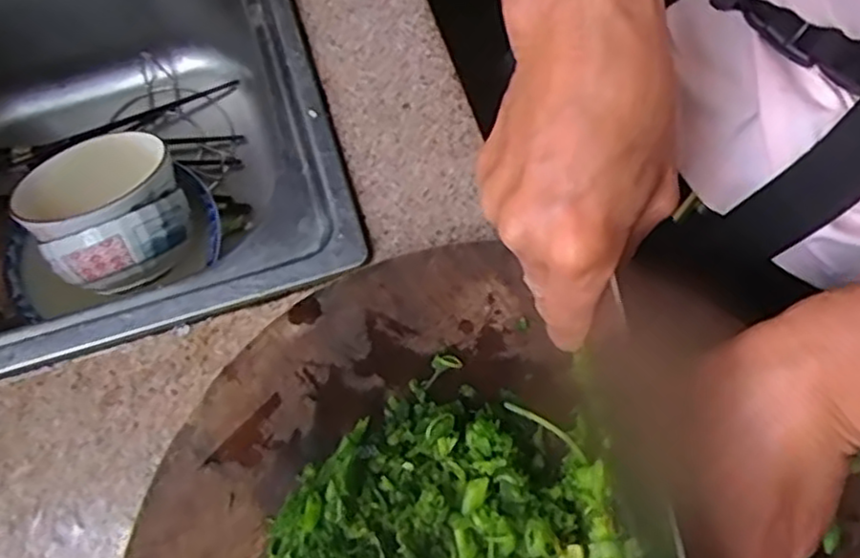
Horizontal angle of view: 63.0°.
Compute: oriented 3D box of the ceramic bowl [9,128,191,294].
[{"bbox_3d":[-0.258,-0.053,0.572,0.122,0.082,0.131,-5,42,5],"label":"ceramic bowl"}]

